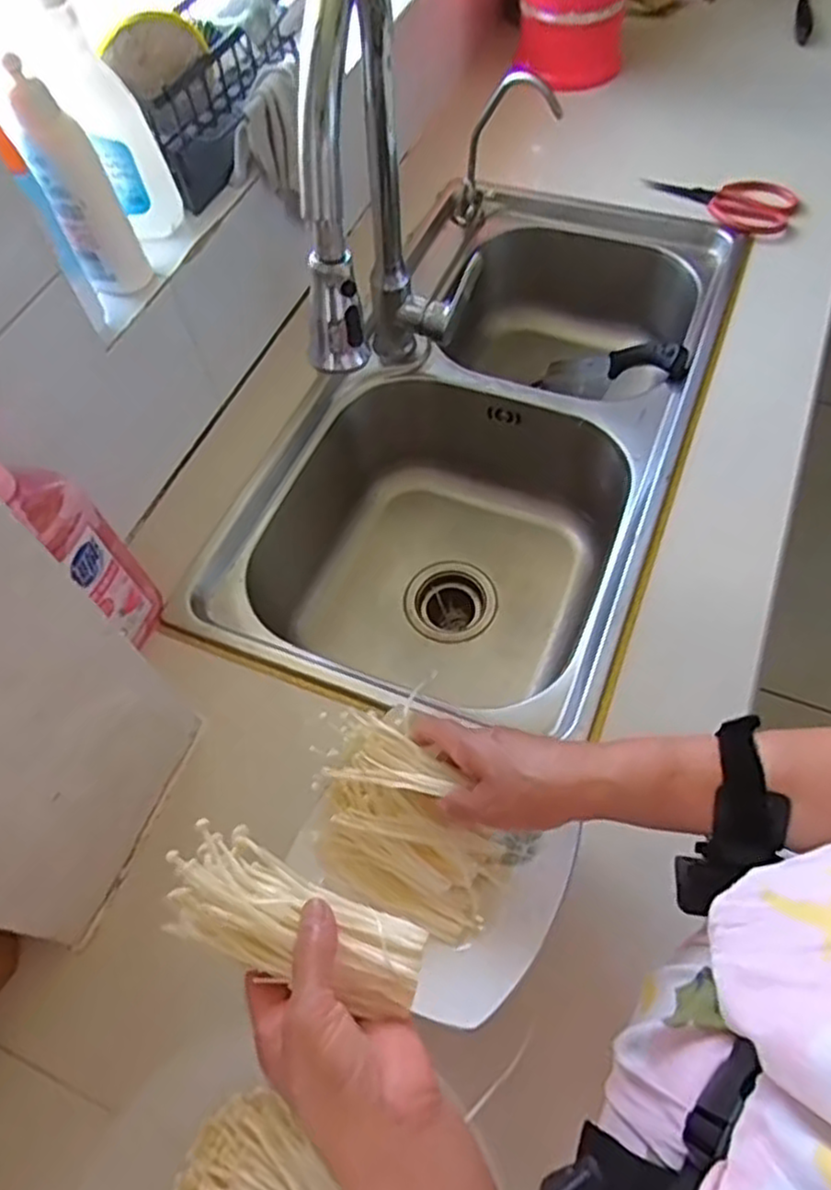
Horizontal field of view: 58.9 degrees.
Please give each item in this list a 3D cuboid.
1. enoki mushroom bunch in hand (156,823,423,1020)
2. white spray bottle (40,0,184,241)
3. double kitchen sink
[{"bbox_3d":[-0.067,0.178,0.402,0.145,0.031,0.058,18,63,15],"label":"enoki mushroom bunch in hand"},{"bbox_3d":[-0.261,-0.418,0.628,0.064,0.215,0.050,-24,61,-10],"label":"white spray bottle"},{"bbox_3d":[0.097,-0.179,0.897,0.411,0.204,0.707,18,63,14],"label":"double kitchen sink"}]

